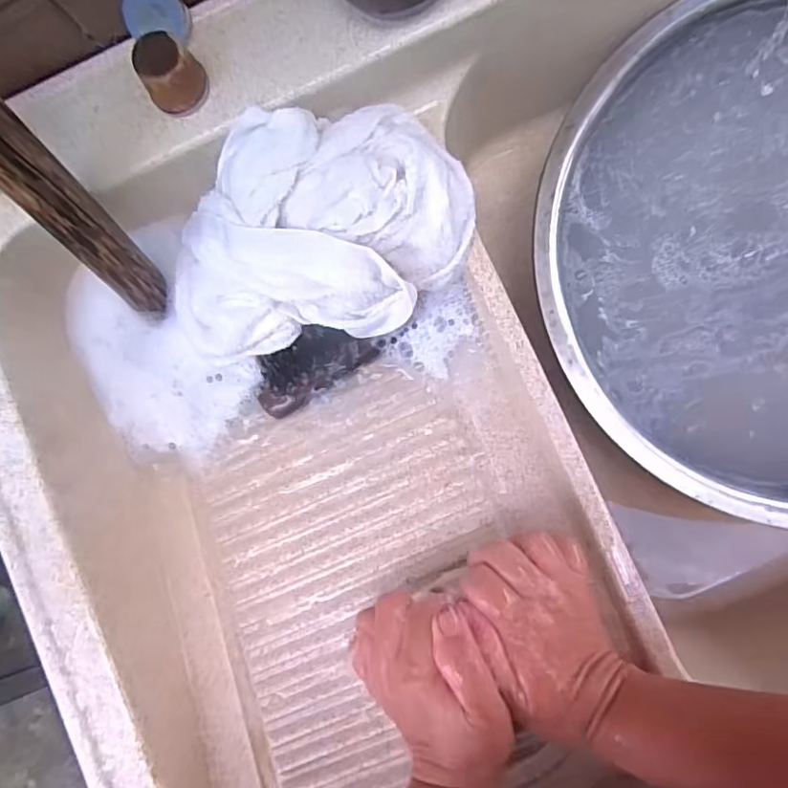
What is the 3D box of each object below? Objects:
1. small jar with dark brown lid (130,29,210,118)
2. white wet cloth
[{"bbox_3d":[-0.138,-0.196,0.356,0.037,0.036,0.034,0,91,4],"label":"small jar with dark brown lid"},{"bbox_3d":[-0.059,-0.109,0.413,0.221,0.093,0.138,-14,90,4],"label":"white wet cloth"}]

